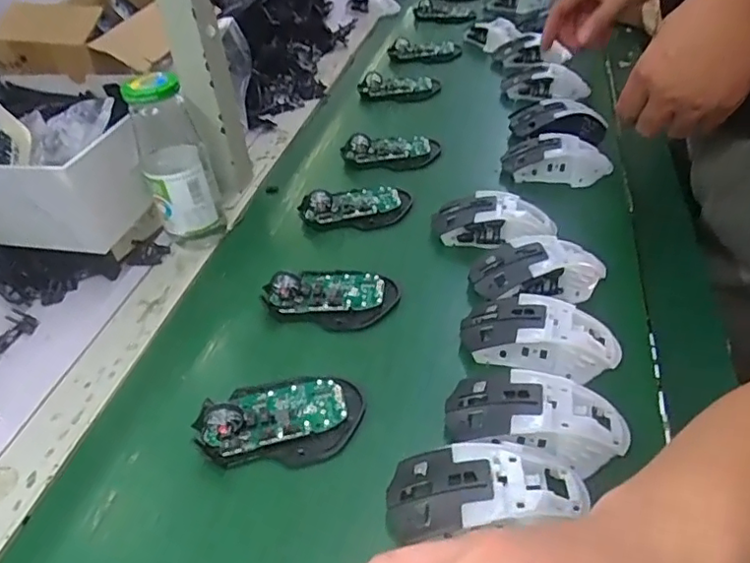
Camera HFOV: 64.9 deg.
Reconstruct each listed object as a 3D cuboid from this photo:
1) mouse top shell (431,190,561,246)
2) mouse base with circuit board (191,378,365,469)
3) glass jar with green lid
[{"bbox_3d":[0.114,-0.060,0.567,0.117,0.035,0.054,1,40,9],"label":"mouse top shell"},{"bbox_3d":[-0.068,0.092,0.420,0.113,0.026,0.066,-5,40,3],"label":"mouse base with circuit board"},{"bbox_3d":[-0.192,-0.112,0.569,0.059,0.170,0.063,-17,41,-12],"label":"glass jar with green lid"}]

